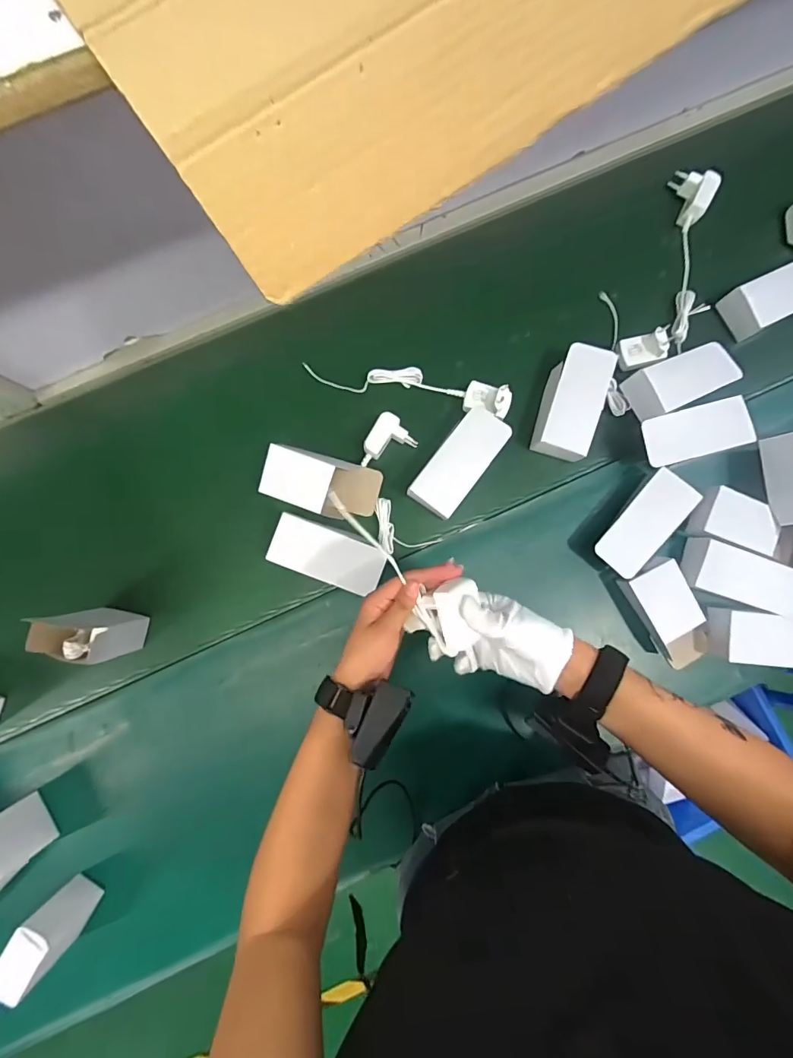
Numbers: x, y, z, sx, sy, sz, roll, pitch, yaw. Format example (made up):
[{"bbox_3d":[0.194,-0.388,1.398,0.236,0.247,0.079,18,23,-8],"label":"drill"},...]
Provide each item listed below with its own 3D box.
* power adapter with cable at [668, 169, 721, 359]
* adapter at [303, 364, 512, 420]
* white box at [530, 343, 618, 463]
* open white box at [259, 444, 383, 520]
[{"bbox_3d":[0.414,-0.377,0.615,0.047,0.033,0.258,4,84,1],"label":"power adapter with cable"},{"bbox_3d":[0.014,-0.200,0.598,0.282,0.048,0.048,13,85,2],"label":"adapter"},{"bbox_3d":[0.234,-0.165,0.595,0.078,0.047,0.149,16,85,2],"label":"white box"},{"bbox_3d":[-0.097,-0.056,0.582,0.145,0.063,0.072,13,85,2],"label":"open white box"}]

